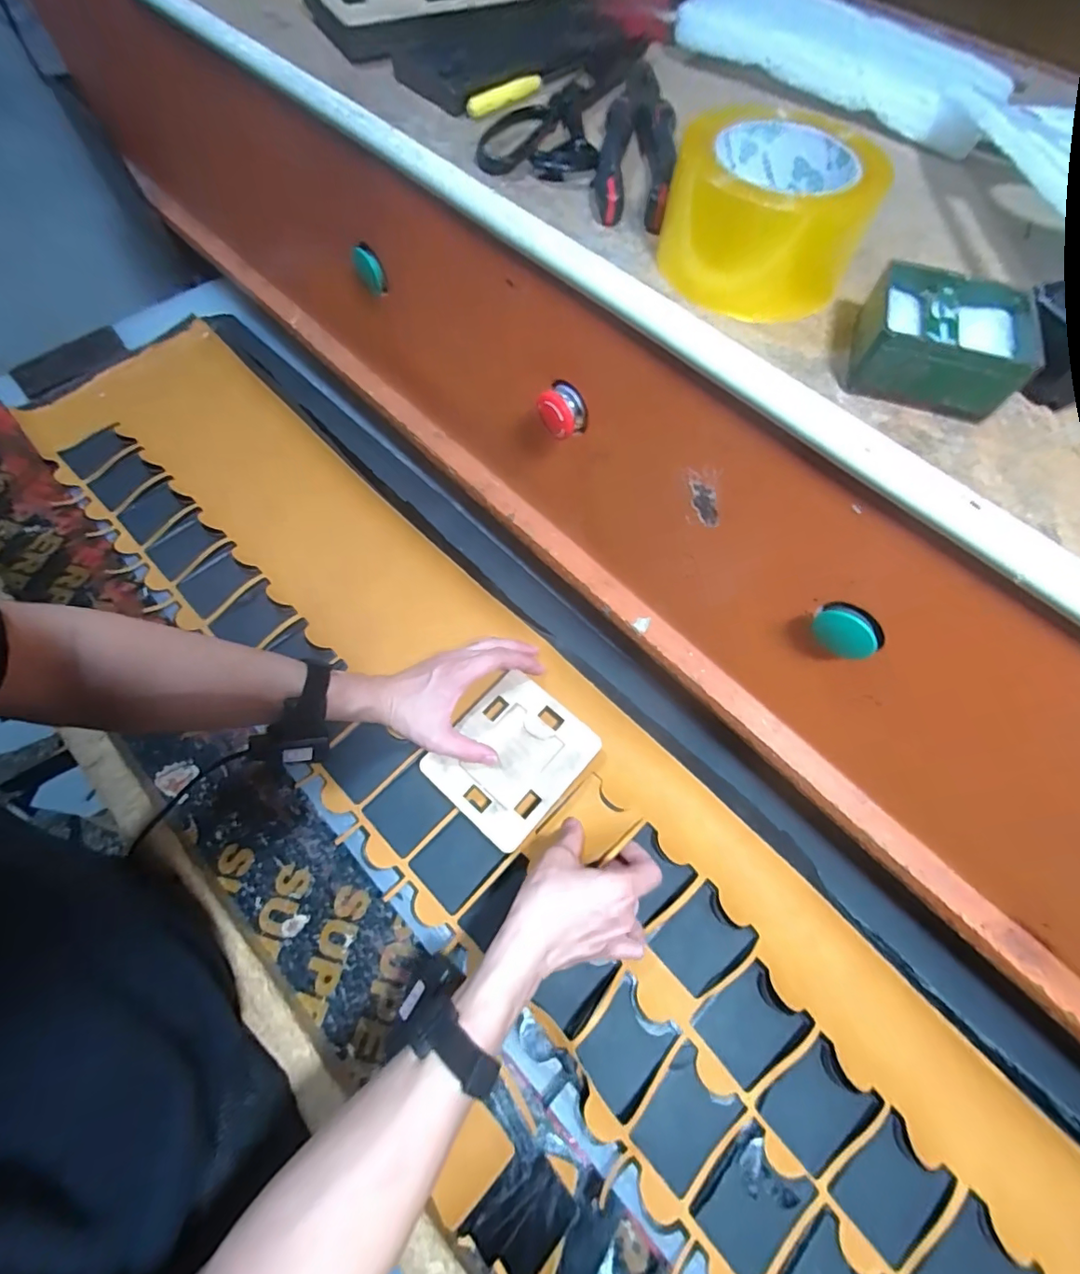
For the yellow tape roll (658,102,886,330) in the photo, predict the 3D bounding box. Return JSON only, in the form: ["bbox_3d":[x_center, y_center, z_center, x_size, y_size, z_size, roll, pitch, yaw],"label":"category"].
[{"bbox_3d":[0.133,-0.255,0.318,0.106,0.071,0.106,8,65,3],"label":"yellow tape roll"}]

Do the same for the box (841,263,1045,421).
[{"bbox_3d":[0.213,-0.158,0.279,0.077,0.035,0.071,21,66,8],"label":"box"}]

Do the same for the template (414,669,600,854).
[{"bbox_3d":[-0.029,0.119,0.527,0.125,0.011,0.145,39,70,16],"label":"template"}]

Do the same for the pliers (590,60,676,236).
[{"bbox_3d":[0.071,-0.362,0.373,0.050,0.025,0.216,8,65,3],"label":"pliers"}]

